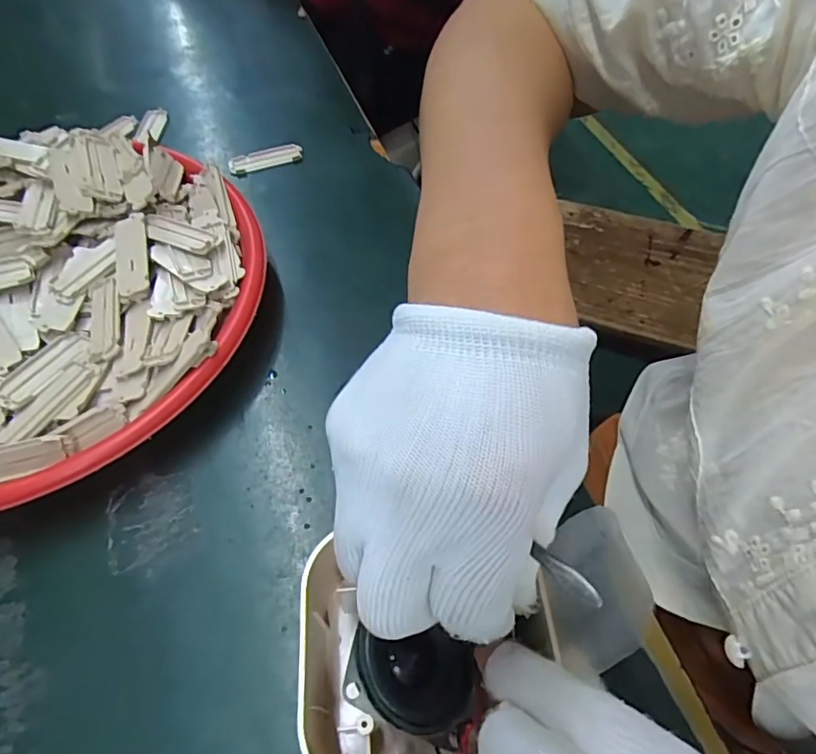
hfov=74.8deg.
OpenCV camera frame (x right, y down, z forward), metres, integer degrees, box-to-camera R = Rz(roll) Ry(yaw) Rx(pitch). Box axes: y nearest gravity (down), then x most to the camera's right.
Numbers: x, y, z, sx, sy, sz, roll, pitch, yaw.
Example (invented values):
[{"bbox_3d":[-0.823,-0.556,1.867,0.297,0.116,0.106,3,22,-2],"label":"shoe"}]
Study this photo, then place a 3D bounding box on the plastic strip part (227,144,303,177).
[{"bbox_3d":[-0.116,-0.179,0.438,0.060,0.009,0.021,-21,58,-14],"label":"plastic strip part"}]

